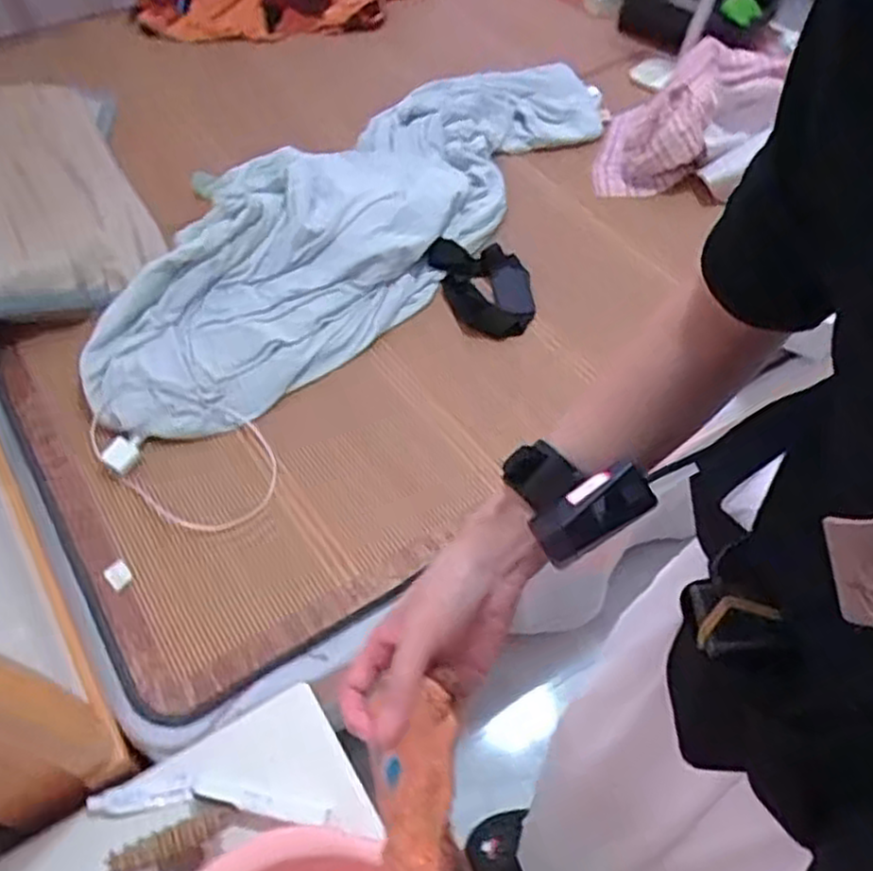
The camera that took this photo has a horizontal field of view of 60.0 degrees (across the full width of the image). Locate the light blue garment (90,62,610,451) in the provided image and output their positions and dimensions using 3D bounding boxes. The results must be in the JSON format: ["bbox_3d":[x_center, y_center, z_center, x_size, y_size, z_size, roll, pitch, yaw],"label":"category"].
[{"bbox_3d":[-0.153,-0.486,1.459,0.525,0.107,1.263,35,60,21],"label":"light blue garment"}]

